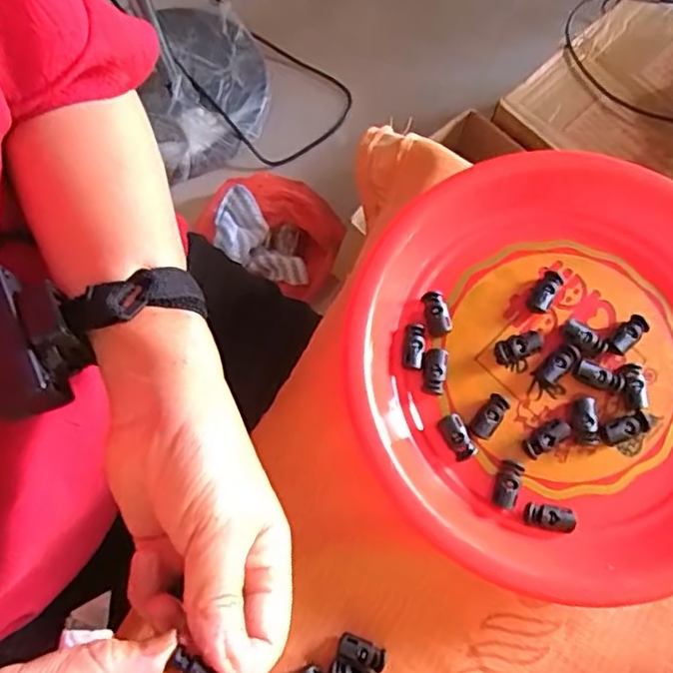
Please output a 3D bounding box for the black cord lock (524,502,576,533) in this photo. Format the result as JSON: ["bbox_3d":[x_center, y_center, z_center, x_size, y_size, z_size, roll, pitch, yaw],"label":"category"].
[{"bbox_3d":[0.122,0.103,0.359,0.027,0.010,0.013,11,76,4],"label":"black cord lock"}]

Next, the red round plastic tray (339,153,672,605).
[{"bbox_3d":[0.139,0.016,0.379,0.256,0.038,0.243,0,75,1],"label":"red round plastic tray"}]

